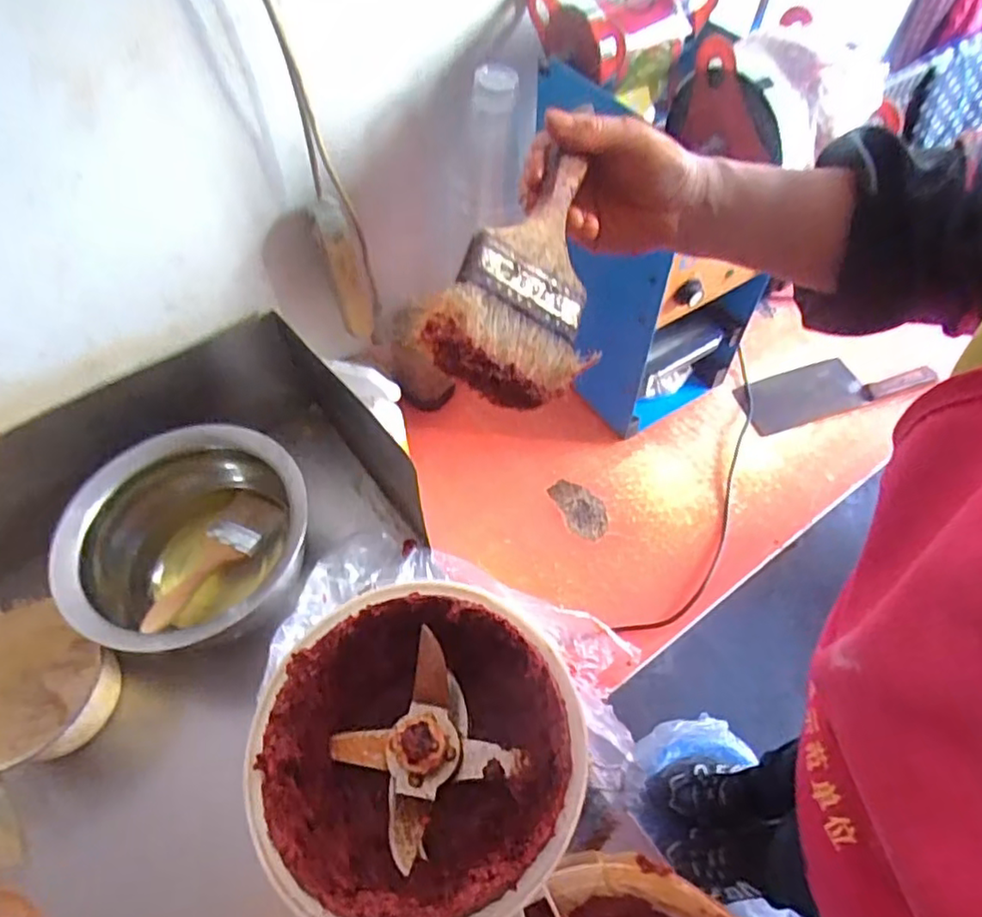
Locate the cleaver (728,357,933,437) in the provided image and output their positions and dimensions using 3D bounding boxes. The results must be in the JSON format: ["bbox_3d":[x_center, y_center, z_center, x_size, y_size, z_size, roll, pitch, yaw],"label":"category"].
[{"bbox_3d":[0.522,-0.114,0.975,0.297,0.015,0.093,-17,57,-8],"label":"cleaver"}]

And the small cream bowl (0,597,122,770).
[{"bbox_3d":[-0.465,0.240,0.638,0.147,0.096,0.145,-1,57,2],"label":"small cream bowl"}]

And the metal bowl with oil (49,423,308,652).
[{"bbox_3d":[-0.309,0.100,0.678,0.237,0.132,0.217,-1,57,2],"label":"metal bowl with oil"}]

